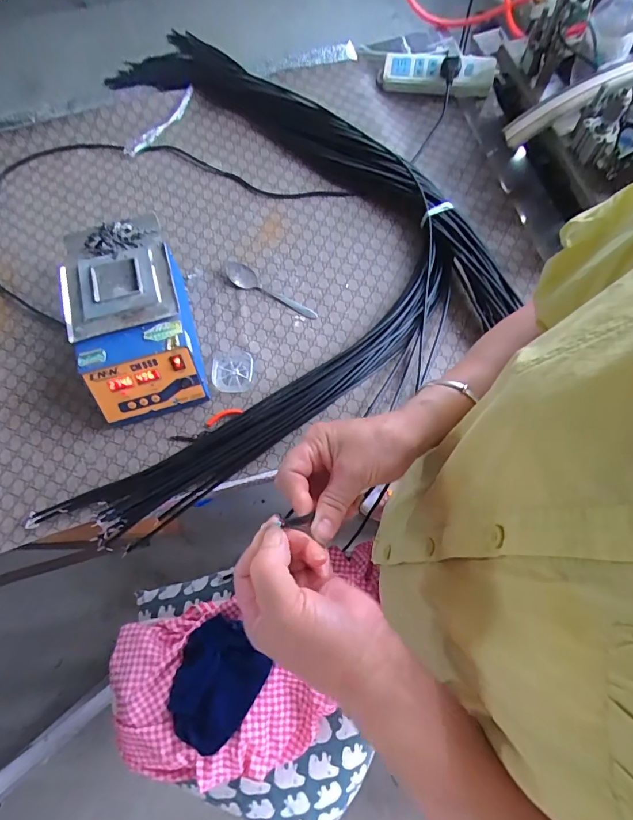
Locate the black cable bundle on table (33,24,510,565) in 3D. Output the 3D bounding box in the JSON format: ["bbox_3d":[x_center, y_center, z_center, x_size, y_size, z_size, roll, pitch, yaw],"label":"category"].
[{"bbox_3d":[-0.154,-0.240,0.595,0.730,0.161,0.597,-30,74,-8],"label":"black cable bundle on table"}]

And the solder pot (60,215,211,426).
[{"bbox_3d":[-0.243,-0.125,0.558,0.143,0.100,0.241,-17,73,-4],"label":"solder pot"}]

